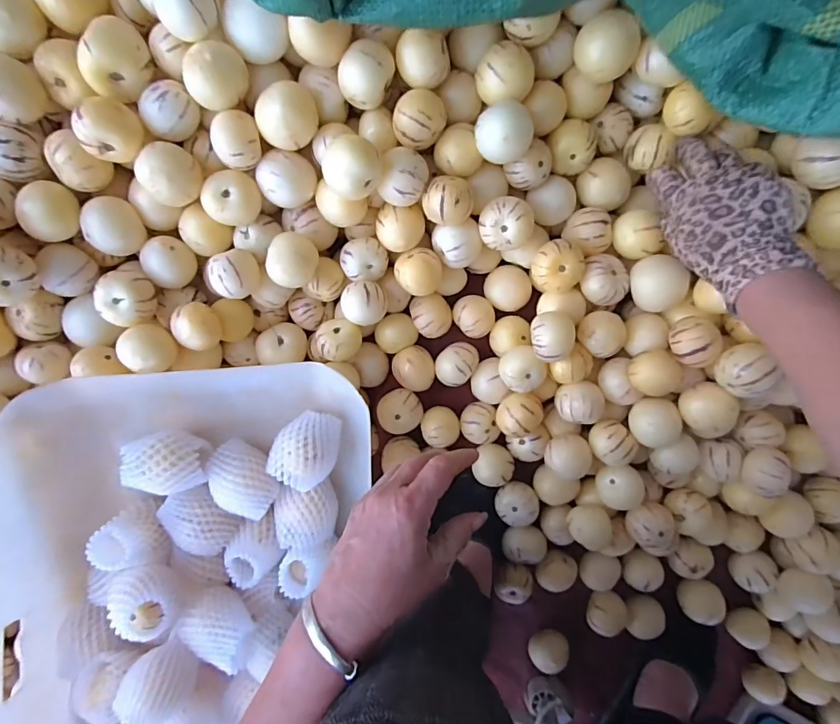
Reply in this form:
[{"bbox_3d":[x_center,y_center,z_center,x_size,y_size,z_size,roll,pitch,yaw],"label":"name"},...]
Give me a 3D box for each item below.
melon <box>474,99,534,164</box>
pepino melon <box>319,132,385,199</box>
[{"bbox_3d":[0.075,-0.203,0.416,0.049,0.046,0.049,0,95,2],"label":"melon"},{"bbox_3d":[-0.058,-0.169,0.416,0.050,0.057,0.043,-26,93,4],"label":"pepino melon"}]

